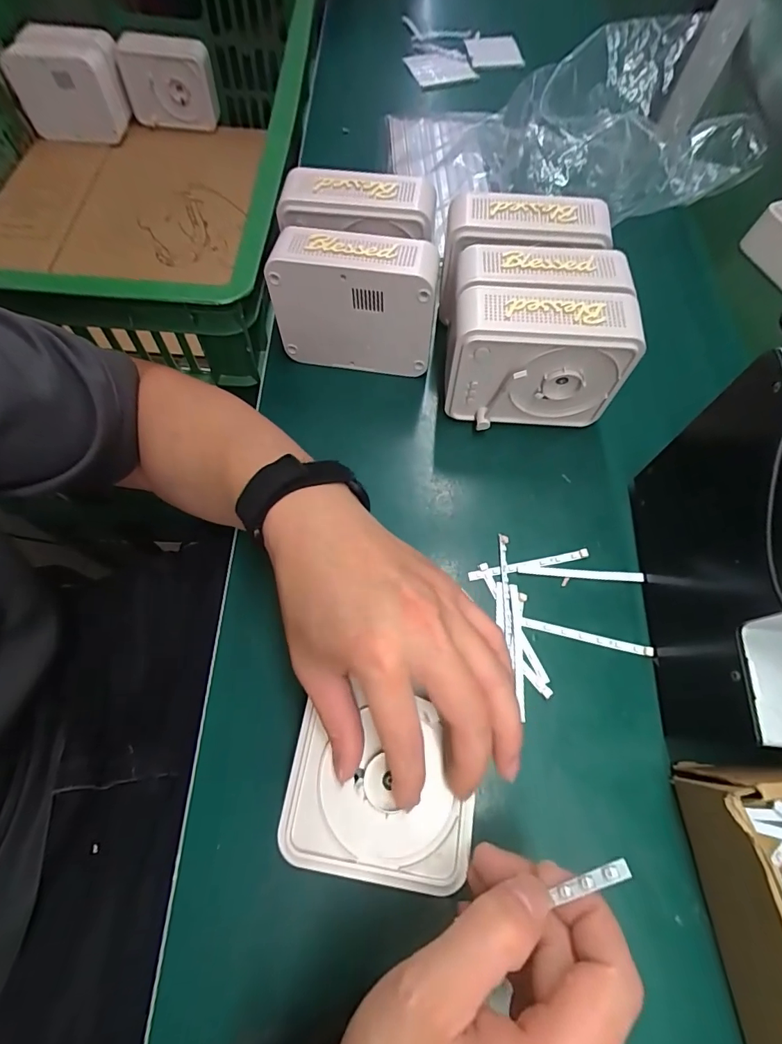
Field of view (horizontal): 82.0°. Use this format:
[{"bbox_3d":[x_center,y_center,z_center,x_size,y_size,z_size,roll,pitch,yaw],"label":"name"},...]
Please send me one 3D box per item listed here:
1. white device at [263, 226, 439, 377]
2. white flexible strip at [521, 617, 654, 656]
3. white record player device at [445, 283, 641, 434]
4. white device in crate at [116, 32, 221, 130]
[{"bbox_3d":[-0.028,-0.176,0.367,0.127,0.098,0.048,9,66,2],"label":"white device"},{"bbox_3d":[0.133,0.078,0.306,0.087,0.005,0.007,14,66,4],"label":"white flexible strip"},{"bbox_3d":[0.102,-0.118,0.336,0.129,0.093,0.052,1,66,-2],"label":"white record player device"},{"bbox_3d":[-0.343,-0.678,0.699,0.130,0.096,0.039,-9,66,-6],"label":"white device in crate"}]

